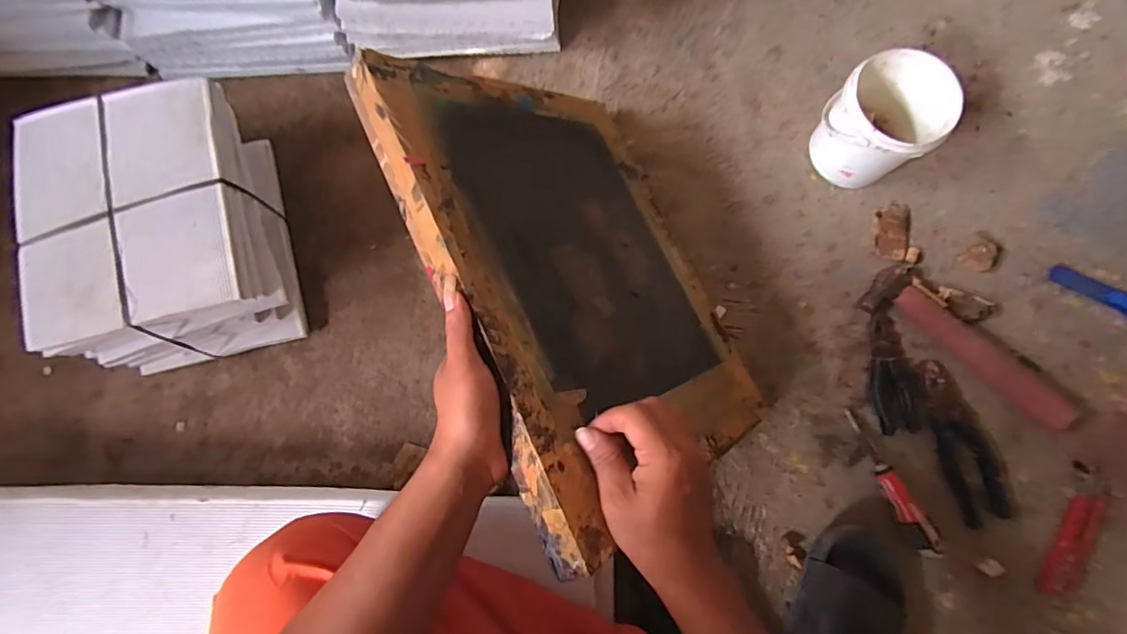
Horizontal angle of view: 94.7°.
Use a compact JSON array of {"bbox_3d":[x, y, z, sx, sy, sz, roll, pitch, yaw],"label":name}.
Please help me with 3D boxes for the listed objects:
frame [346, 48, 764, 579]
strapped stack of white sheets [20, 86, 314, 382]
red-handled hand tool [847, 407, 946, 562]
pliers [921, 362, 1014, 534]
[{"bbox_3d":[0.025,-0.049,0.522,0.338,0.028,0.432,-18,78,-47],"label":"frame"},{"bbox_3d":[-0.461,-0.097,0.612,0.221,0.152,0.281,-14,79,-3],"label":"strapped stack of white sheets"},{"bbox_3d":[0.389,0.194,0.616,0.031,0.018,0.174,-20,66,-3],"label":"red-handled hand tool"},{"bbox_3d":[0.484,0.147,0.625,0.066,0.013,0.193,-12,79,-2],"label":"pliers"}]

